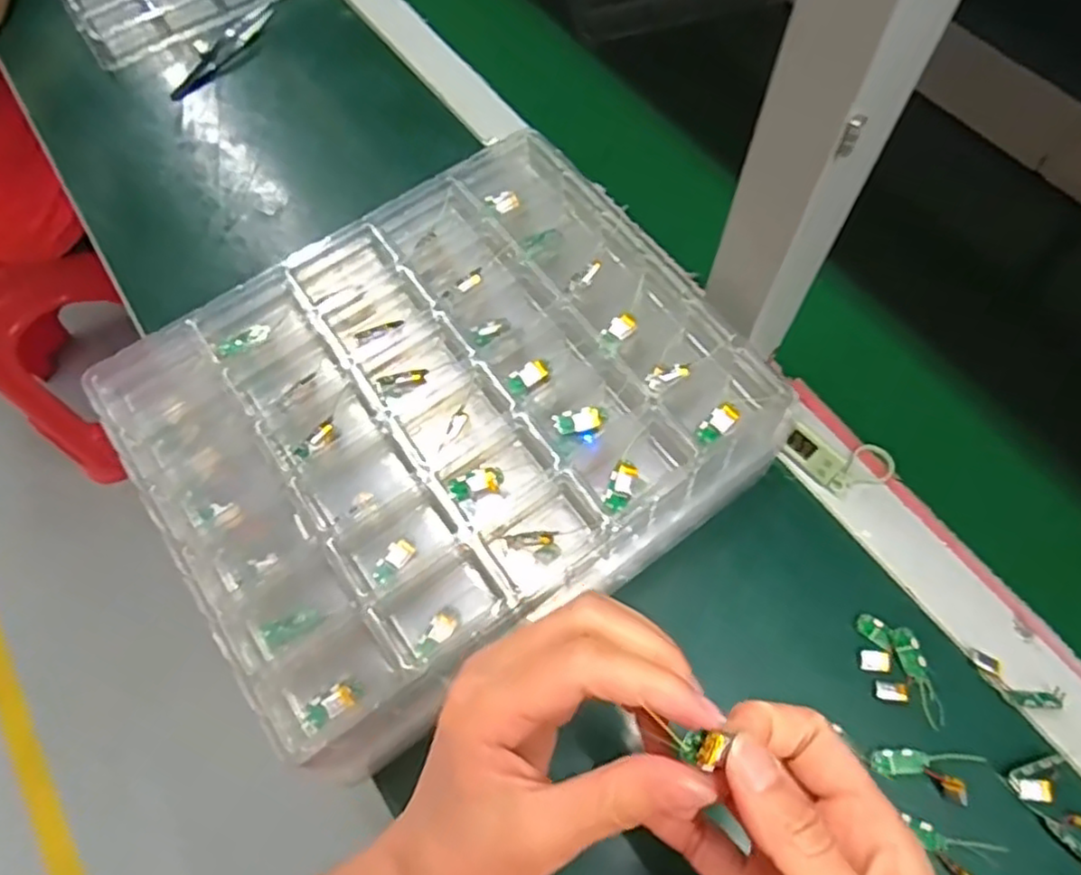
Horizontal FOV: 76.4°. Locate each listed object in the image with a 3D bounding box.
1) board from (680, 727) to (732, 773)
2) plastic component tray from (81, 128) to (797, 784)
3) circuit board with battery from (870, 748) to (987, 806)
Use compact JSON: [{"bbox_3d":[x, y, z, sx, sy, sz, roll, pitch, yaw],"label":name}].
[{"bbox_3d":[0.049,0.093,0.208,0.013,0.007,0.012,23,68,11],"label":"board"},{"bbox_3d":[-0.054,-0.015,0.371,0.289,0.046,0.244,-34,69,-13],"label":"plastic component tray"},{"bbox_3d":[0.199,0.172,0.354,0.051,0.008,0.023,6,65,18],"label":"circuit board with battery"}]

